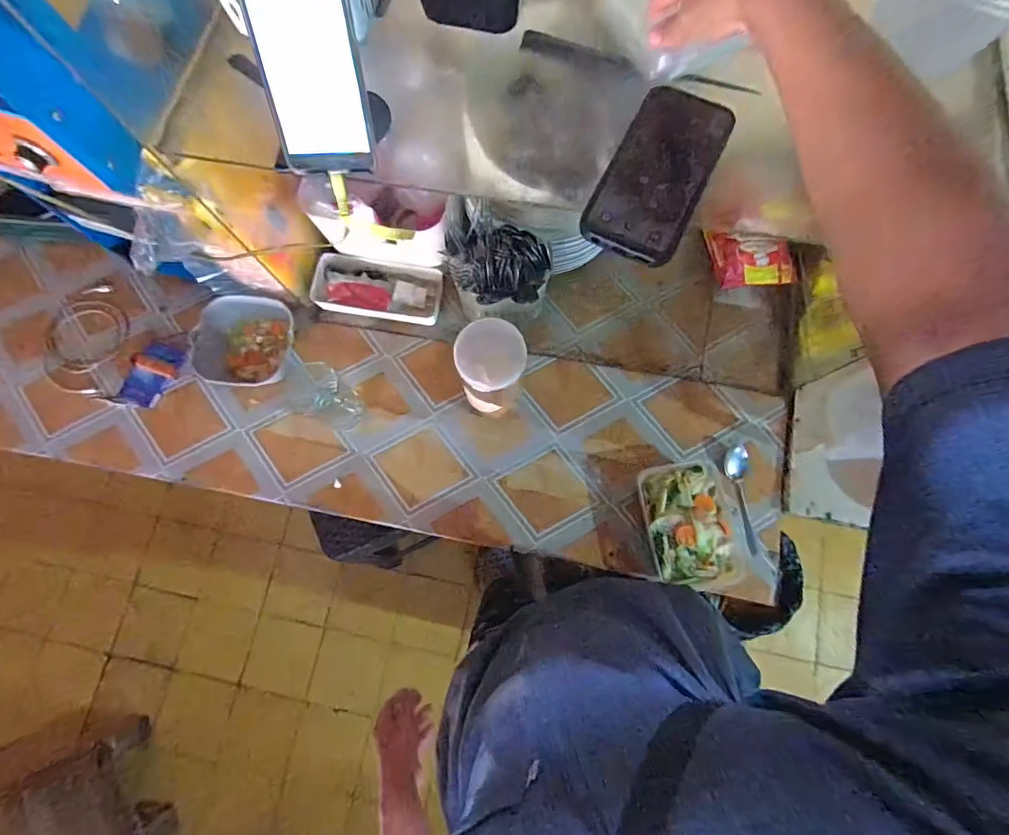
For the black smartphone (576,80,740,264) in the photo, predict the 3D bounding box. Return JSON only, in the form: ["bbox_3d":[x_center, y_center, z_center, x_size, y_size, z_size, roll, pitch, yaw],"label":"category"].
[{"bbox_3d":[0.134,-0.211,0.393,0.080,0.016,0.179,26,79,7],"label":"black smartphone"}]

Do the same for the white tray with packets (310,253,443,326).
[{"bbox_3d":[-0.205,-0.208,0.747,0.203,0.044,0.094,7,78,3],"label":"white tray with packets"}]

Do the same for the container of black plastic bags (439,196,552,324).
[{"bbox_3d":[-0.007,-0.209,0.676,0.142,0.160,0.113,-7,77,-1],"label":"container of black plastic bags"}]

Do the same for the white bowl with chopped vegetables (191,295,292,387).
[{"bbox_3d":[-0.405,-0.119,0.725,0.137,0.058,0.139,7,78,3],"label":"white bowl with chopped vegetables"}]

